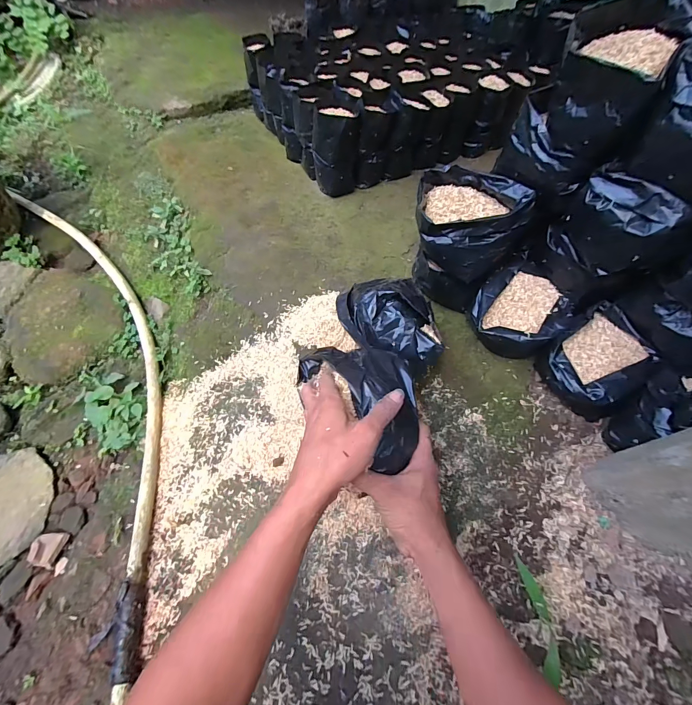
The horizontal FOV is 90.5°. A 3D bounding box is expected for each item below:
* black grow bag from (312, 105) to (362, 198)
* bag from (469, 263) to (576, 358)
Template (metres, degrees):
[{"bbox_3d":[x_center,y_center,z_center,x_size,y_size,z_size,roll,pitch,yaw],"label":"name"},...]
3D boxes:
[{"bbox_3d":[-0.019,-0.454,0.780,0.112,0.162,0.100,-3,63,6],"label":"black grow bag"},{"bbox_3d":[0.278,-0.057,0.566,0.153,0.091,0.135,-33,64,-20],"label":"bag"}]

